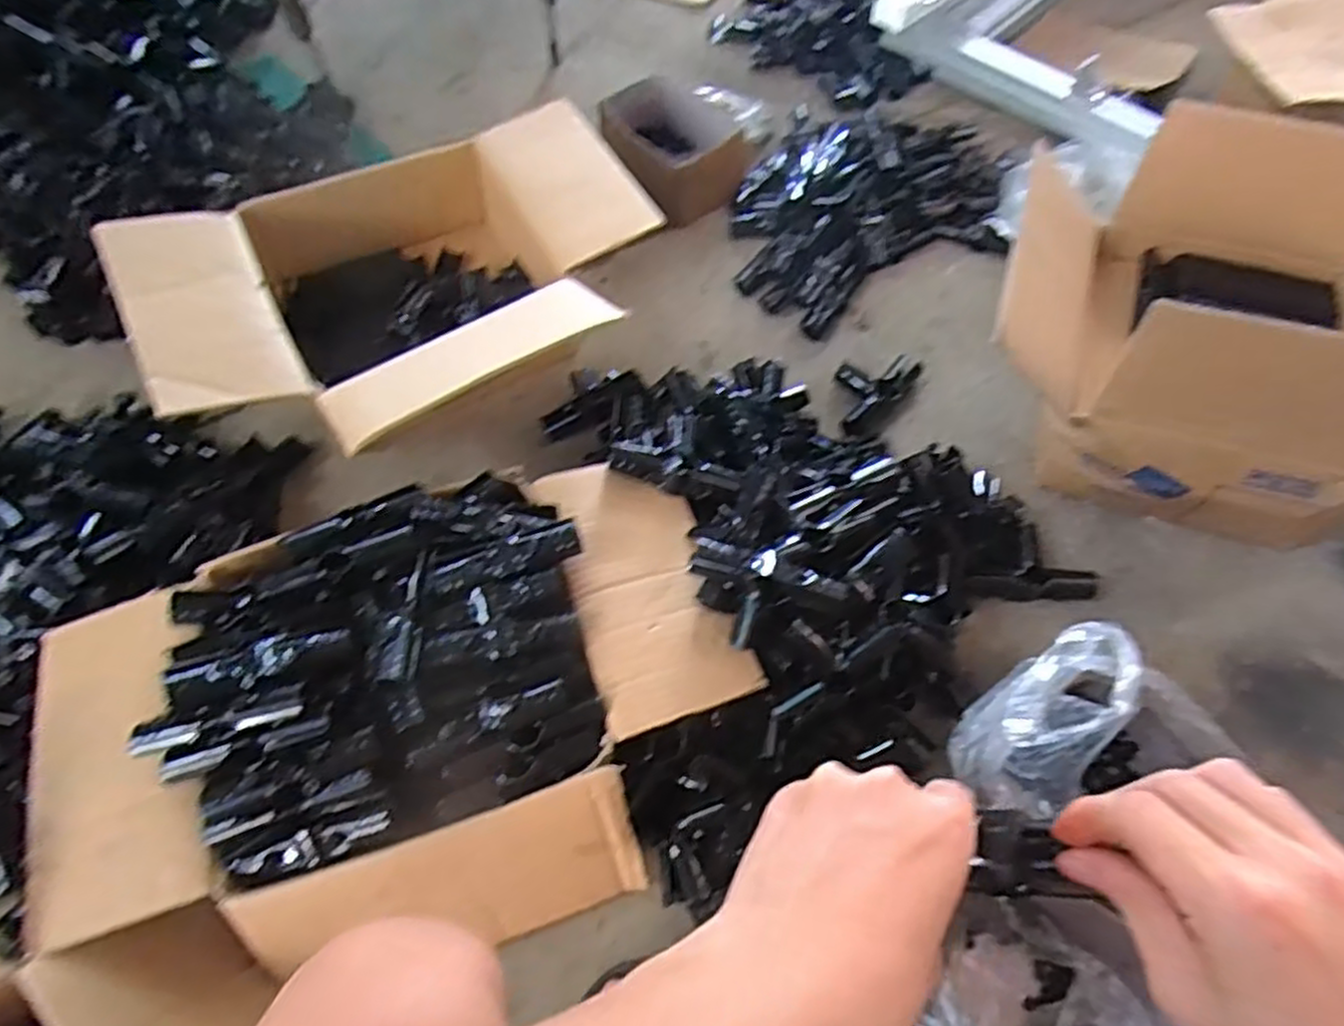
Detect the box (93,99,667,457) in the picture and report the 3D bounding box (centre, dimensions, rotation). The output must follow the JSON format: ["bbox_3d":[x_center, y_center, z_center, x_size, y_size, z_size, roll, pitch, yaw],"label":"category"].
[{"bbox_3d":[-0.281,-0.243,0.877,0.557,0.208,0.412,-34,66,-17],"label":"box"}]

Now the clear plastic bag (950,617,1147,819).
[{"bbox_3d":[0.328,0.170,0.659,0.090,0.082,0.185,40,69,20],"label":"clear plastic bag"}]

